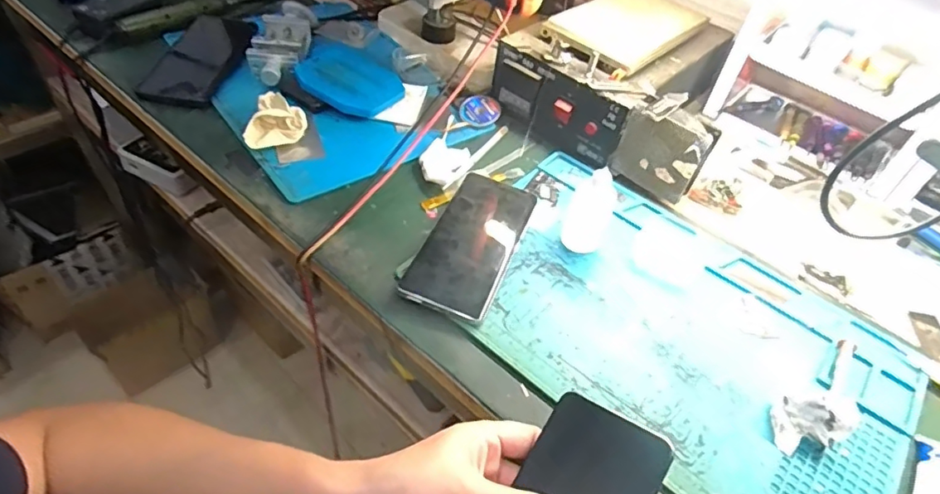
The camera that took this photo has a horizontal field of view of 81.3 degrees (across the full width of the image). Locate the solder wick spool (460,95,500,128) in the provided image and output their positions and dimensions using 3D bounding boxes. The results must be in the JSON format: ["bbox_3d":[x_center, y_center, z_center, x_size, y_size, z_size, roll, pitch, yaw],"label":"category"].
[{"bbox_3d":[0.010,-0.154,0.621,0.042,0.006,0.047,34,66,9],"label":"solder wick spool"}]

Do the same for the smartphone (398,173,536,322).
[{"bbox_3d":[0.004,-0.007,0.489,0.074,0.016,0.166,19,50,12],"label":"smartphone"}]

